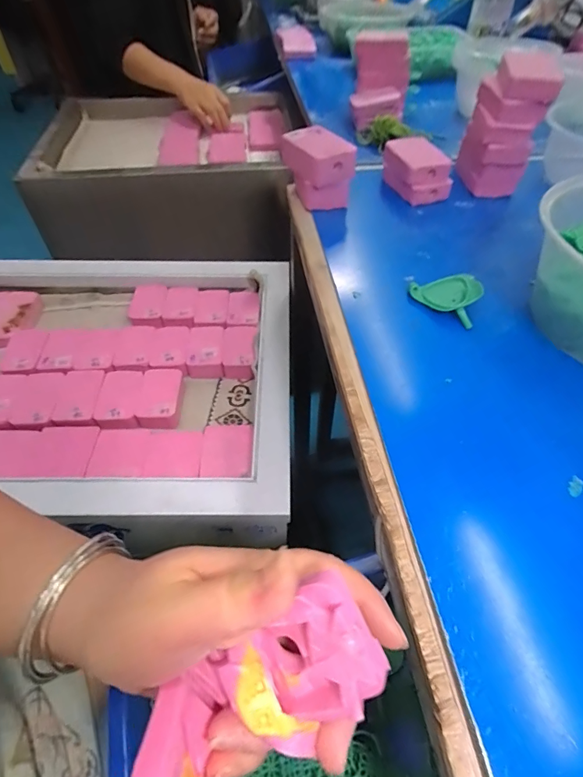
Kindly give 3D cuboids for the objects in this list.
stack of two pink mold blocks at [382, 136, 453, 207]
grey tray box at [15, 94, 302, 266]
[{"bbox_3d":[0.133,-0.234,0.441,0.053,0.048,0.073,-14,53,-12],"label":"stack of two pink mold blocks"},{"bbox_3d":[-0.253,-0.443,0.881,0.469,0.206,0.381,-6,52,-7],"label":"grey tray box"}]

